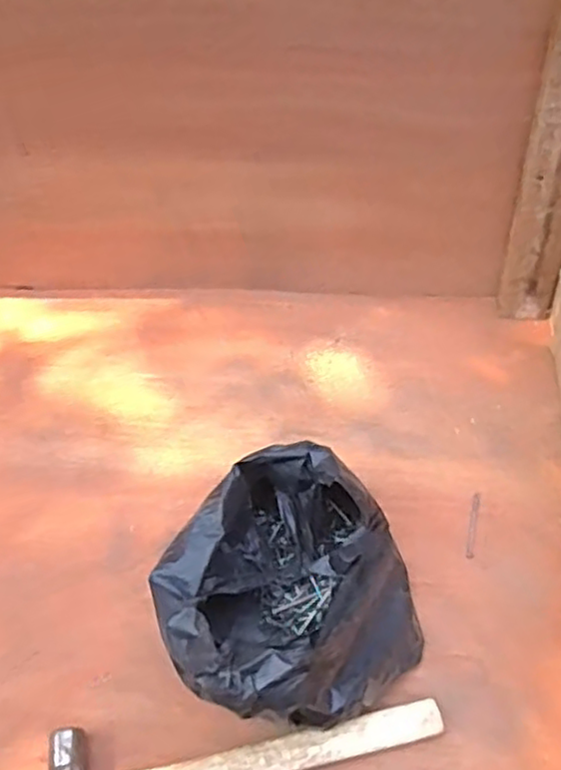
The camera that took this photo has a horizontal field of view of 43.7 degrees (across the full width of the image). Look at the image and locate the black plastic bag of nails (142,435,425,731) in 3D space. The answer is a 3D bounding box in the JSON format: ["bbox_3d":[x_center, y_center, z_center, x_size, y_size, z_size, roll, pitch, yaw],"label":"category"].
[{"bbox_3d":[0.013,0.171,0.577,0.188,0.157,0.214,27,60,24],"label":"black plastic bag of nails"}]

